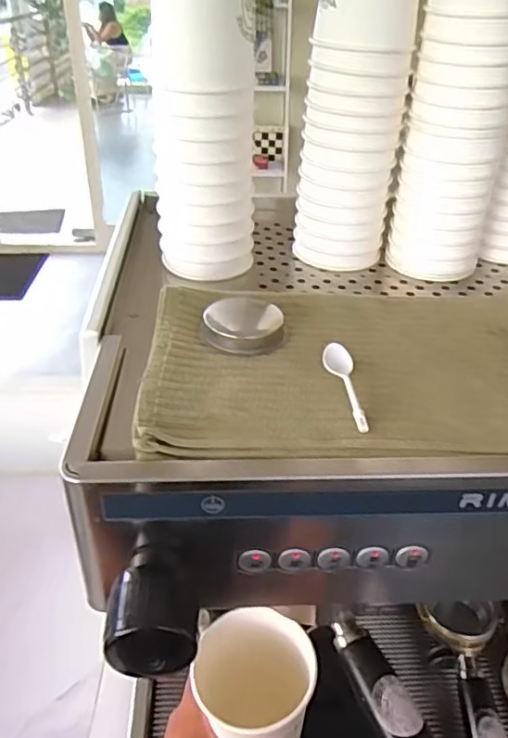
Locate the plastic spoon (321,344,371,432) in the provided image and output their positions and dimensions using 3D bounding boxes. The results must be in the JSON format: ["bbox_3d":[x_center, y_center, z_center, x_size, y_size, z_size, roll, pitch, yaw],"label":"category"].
[{"bbox_3d":[0.061,0.010,0.389,0.019,0.006,0.089,-2,35,-5],"label":"plastic spoon"}]

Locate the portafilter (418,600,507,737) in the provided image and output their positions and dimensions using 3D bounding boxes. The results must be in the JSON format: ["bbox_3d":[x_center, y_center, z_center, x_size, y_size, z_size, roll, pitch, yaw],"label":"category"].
[{"bbox_3d":[0.204,0.295,0.529,0.073,0.058,0.217,-2,35,-5],"label":"portafilter"}]

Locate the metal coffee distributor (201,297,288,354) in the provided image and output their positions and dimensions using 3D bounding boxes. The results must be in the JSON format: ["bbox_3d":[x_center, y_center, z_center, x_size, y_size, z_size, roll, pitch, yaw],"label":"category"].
[{"bbox_3d":[-0.007,-0.036,0.457,0.060,0.017,0.069,6,35,7],"label":"metal coffee distributor"}]

